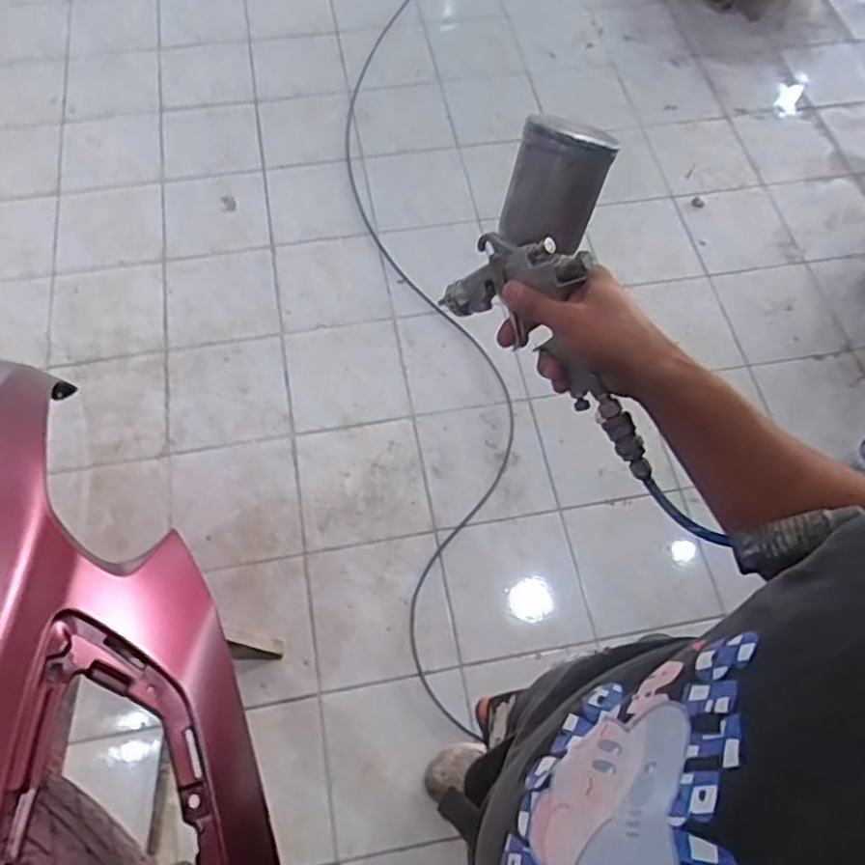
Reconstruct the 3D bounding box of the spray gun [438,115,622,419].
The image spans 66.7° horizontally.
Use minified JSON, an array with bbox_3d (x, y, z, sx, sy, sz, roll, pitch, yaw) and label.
[{"bbox_3d":[0.116,-0.139,0.530,0.171,0.127,0.132,33,66,14],"label":"spray gun"}]

